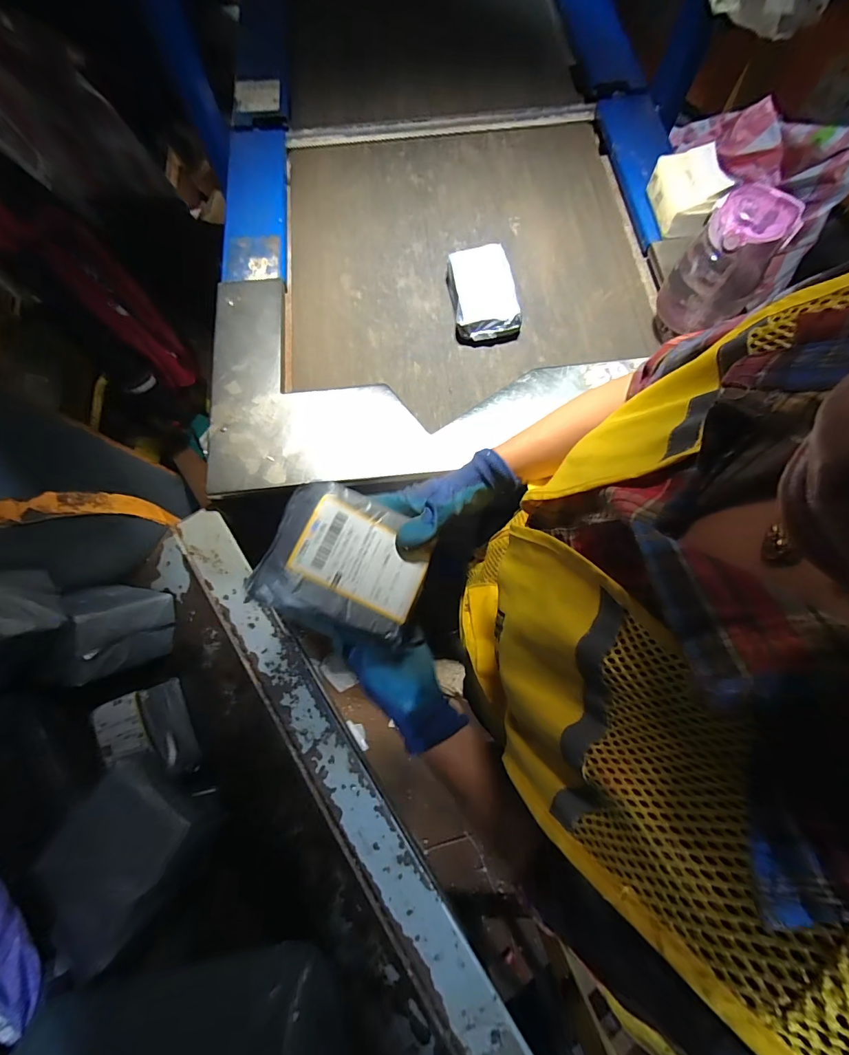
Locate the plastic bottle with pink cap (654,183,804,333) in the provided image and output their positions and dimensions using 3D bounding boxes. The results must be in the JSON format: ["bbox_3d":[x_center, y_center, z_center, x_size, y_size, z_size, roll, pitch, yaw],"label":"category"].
[{"bbox_3d":[0.423,-0.366,0.607,0.113,0.161,0.088,36,76,11],"label":"plastic bottle with pink cap"}]

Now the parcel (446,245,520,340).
[{"bbox_3d":[0.095,-0.386,0.715,0.097,0.068,0.144,-8,73,-3],"label":"parcel"}]

